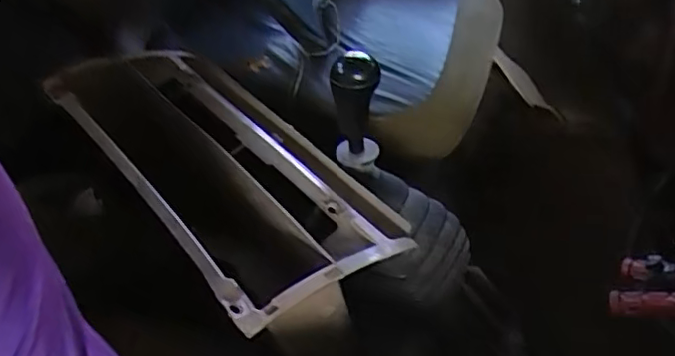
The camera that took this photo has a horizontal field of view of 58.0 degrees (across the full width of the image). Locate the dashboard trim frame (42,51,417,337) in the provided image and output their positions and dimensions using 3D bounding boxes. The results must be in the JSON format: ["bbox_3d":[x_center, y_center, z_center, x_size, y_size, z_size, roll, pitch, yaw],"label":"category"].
[{"bbox_3d":[-0.119,-0.023,0.604,0.184,0.086,0.385,-32,48,-25],"label":"dashboard trim frame"}]

